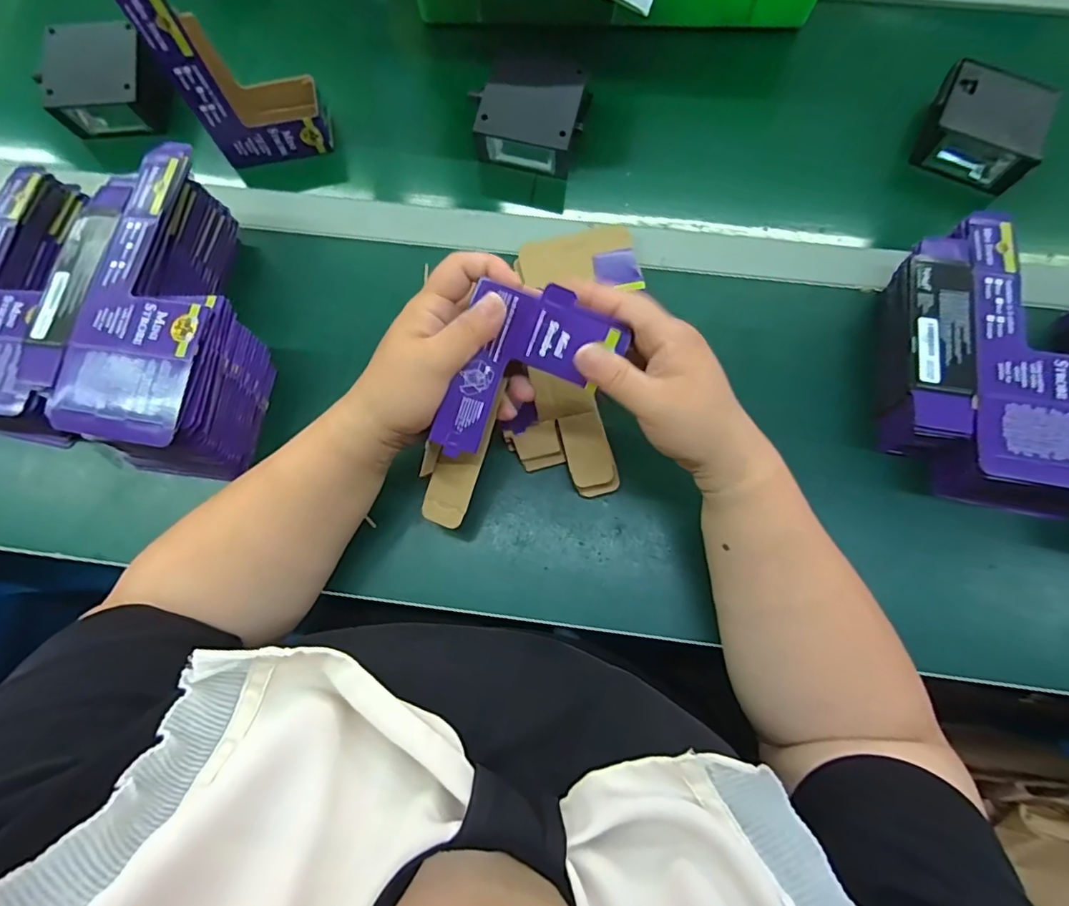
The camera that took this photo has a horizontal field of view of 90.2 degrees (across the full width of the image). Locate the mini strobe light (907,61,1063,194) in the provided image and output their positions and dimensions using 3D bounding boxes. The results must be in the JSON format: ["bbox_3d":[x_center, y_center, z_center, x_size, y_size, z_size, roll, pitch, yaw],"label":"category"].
[{"bbox_3d":[0.396,-0.289,0.473,0.088,0.051,0.079,24,76,7],"label":"mini strobe light"}]

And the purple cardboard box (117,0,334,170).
[{"bbox_3d":[-0.239,-0.314,0.430,0.095,0.151,0.046,-11,75,-3],"label":"purple cardboard box"}]

